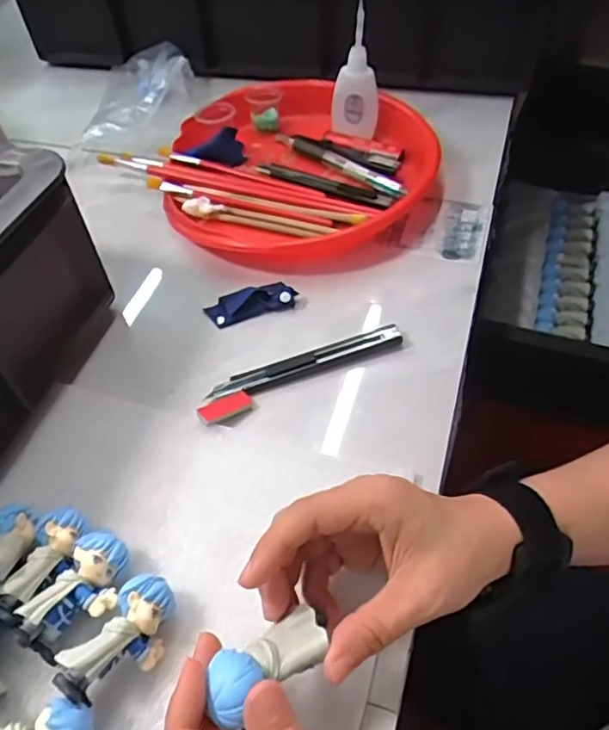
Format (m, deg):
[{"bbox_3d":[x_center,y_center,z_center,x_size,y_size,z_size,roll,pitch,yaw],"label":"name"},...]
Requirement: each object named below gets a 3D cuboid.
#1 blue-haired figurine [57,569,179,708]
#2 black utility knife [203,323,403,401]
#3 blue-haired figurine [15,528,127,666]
[{"bbox_3d":[-0.087,0.133,0.282,0.032,0.032,0.061,30,58,24],"label":"blue-haired figurine"},{"bbox_3d":[0.001,-0.002,0.401,0.138,0.013,0.017,-16,52,-10],"label":"black utility knife"},{"bbox_3d":[-0.113,0.119,0.299,0.033,0.028,0.062,23,56,20],"label":"blue-haired figurine"}]

